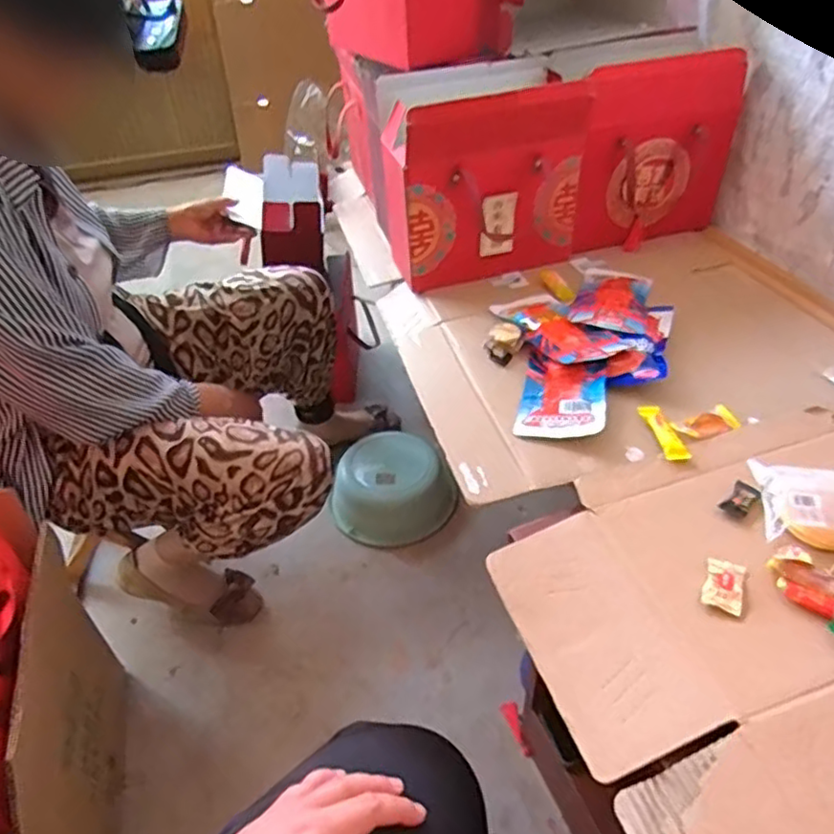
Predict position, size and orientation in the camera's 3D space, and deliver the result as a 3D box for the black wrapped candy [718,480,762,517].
[{"bbox_3d":[0.319,0.082,0.632,0.035,0.011,0.026,-32,50,-30],"label":"black wrapped candy"}]

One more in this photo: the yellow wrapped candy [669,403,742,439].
[{"bbox_3d":[0.320,0.008,0.710,0.071,0.009,0.033,-16,44,-16],"label":"yellow wrapped candy"}]

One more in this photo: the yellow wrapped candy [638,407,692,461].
[{"bbox_3d":[0.270,0.019,0.702,0.025,0.010,0.083,-7,42,-6],"label":"yellow wrapped candy"}]

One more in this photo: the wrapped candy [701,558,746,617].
[{"bbox_3d":[0.272,0.147,0.567,0.031,0.010,0.053,18,45,20],"label":"wrapped candy"}]

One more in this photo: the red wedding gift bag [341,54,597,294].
[{"bbox_3d":[0.096,-0.351,0.949,0.283,0.272,0.140,-19,44,-7],"label":"red wedding gift bag"}]

